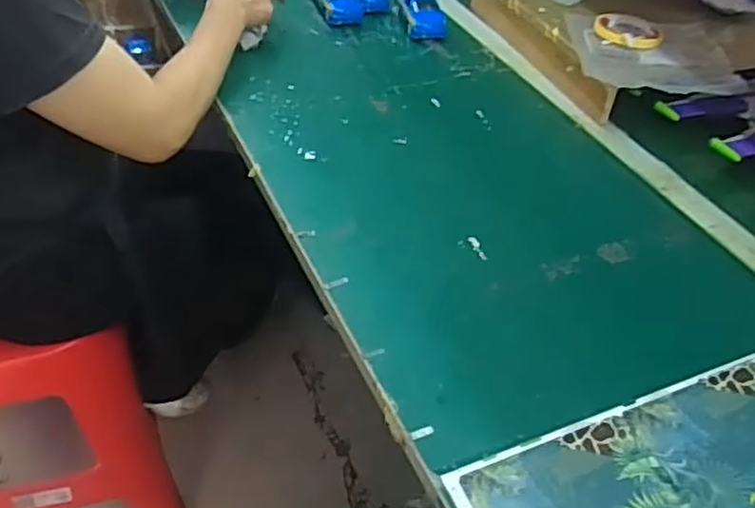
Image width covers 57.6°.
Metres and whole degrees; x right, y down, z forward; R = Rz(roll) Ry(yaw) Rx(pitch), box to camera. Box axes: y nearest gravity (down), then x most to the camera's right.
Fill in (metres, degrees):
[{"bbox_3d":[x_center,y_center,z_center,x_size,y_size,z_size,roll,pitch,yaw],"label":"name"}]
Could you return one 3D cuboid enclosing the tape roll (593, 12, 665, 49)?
[{"bbox_3d":[0.333,-0.298,0.906,0.088,0.013,0.099,23,44,17],"label":"tape roll"}]

